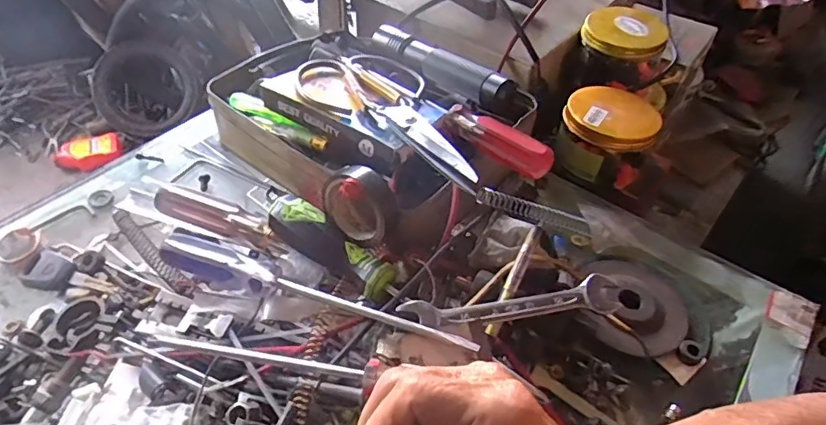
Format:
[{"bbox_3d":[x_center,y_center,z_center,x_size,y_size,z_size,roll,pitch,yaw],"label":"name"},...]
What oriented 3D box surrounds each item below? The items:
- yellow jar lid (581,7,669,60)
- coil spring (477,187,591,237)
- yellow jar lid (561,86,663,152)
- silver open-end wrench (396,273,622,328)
[{"bbox_3d":[0.218,-0.188,0.542,0.080,0.018,0.084,3,47,-3],"label":"yellow jar lid"},{"bbox_3d":[0.097,0.000,0.415,0.113,0.014,0.011,16,41,-27],"label":"coil spring"},{"bbox_3d":[0.181,-0.088,0.479,0.080,0.016,0.074,3,47,-3],"label":"yellow jar lid"},{"bbox_3d":[0.065,0.058,0.338,0.140,0.006,0.023,-4,48,-10],"label":"silver open-end wrench"}]

